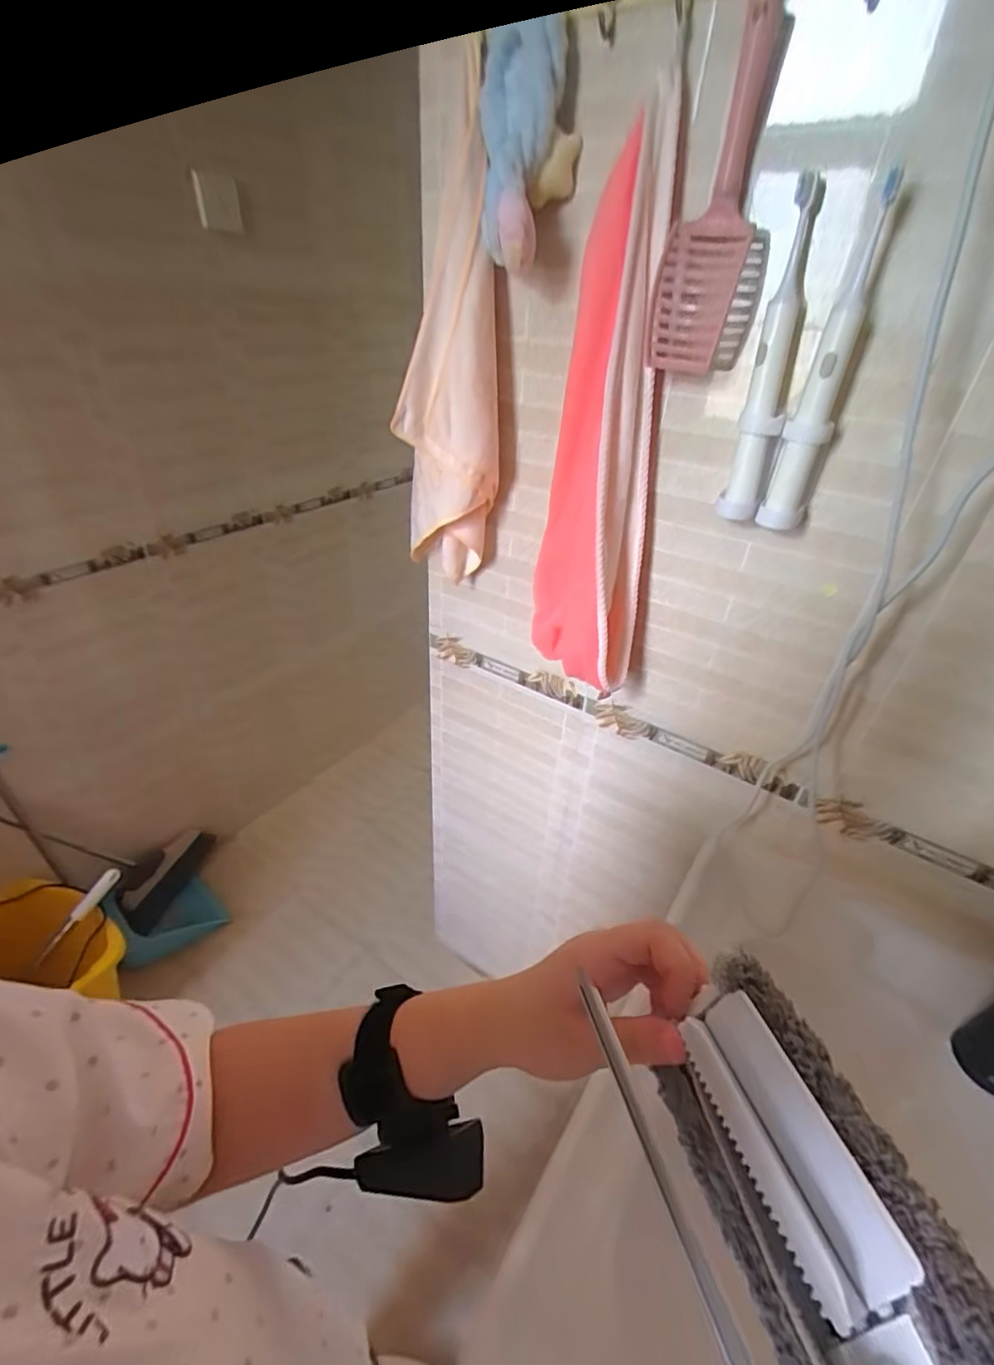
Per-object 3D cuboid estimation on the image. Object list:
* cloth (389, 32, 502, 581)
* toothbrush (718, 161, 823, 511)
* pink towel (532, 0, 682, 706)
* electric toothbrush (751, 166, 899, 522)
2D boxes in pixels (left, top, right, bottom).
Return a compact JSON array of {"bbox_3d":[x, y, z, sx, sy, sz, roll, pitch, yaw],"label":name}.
[{"bbox_3d":[-0.060,-0.299,0.656,0.114,0.375,0.174,1,35,-4],"label":"cloth"},{"bbox_3d":[0.248,-0.280,0.491,0.037,0.252,0.042,10,36,10],"label":"toothbrush"},{"bbox_3d":[0.109,-0.259,0.607,0.128,0.544,0.076,23,33,37],"label":"pink towel"},{"bbox_3d":[0.280,-0.256,0.469,0.035,0.246,0.033,26,41,28],"label":"electric toothbrush"}]

